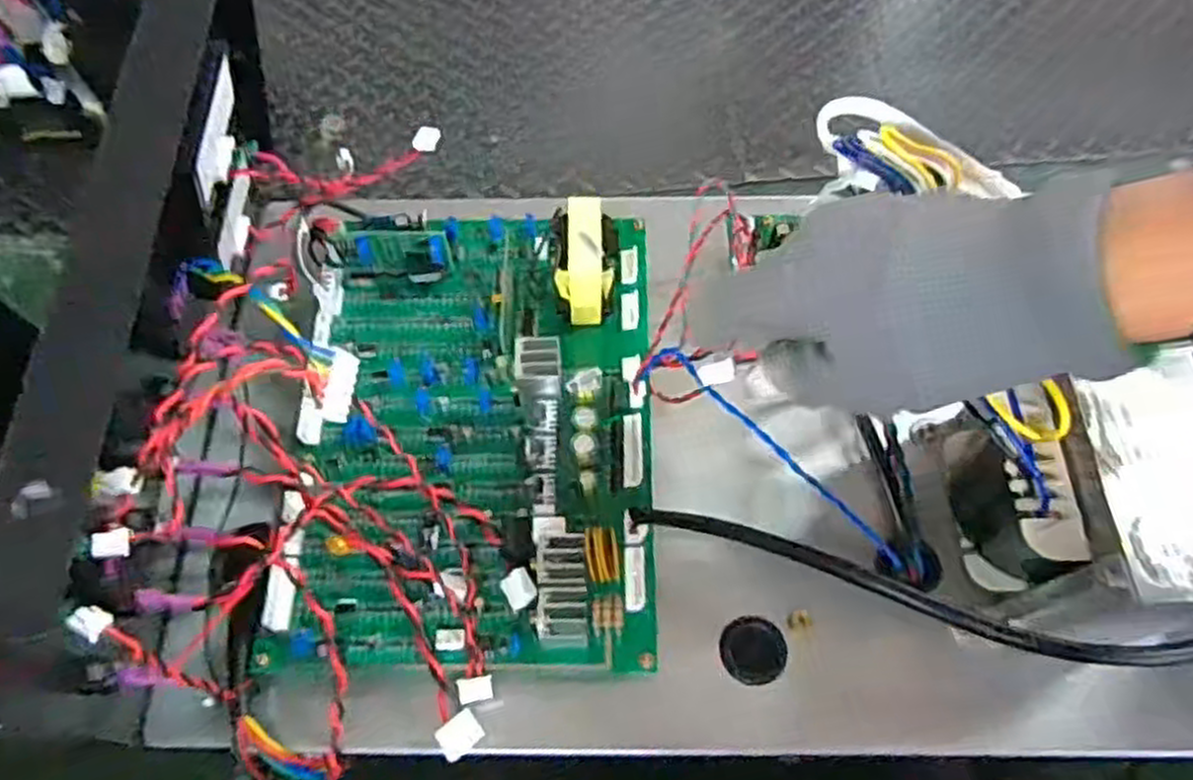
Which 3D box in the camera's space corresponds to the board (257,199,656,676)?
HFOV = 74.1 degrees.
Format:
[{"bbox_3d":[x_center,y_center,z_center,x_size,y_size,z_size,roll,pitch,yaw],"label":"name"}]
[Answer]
[{"bbox_3d":[-0.067,0.014,0.374,0.183,0.049,0.240,-1,67,3],"label":"board"}]

